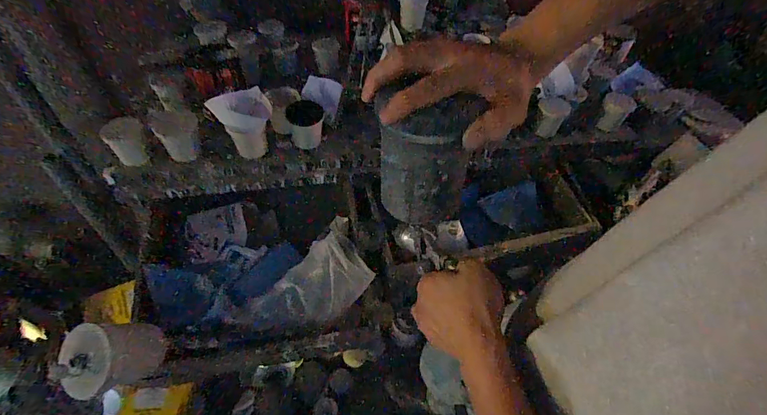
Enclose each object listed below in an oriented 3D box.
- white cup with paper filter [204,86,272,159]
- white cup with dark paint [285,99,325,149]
[{"bbox_3d":[-0.275,-0.166,0.747,0.110,0.111,0.074,-31,59,-28],"label":"white cup with paper filter"},{"bbox_3d":[-0.163,-0.177,0.788,0.074,0.071,0.069,3,49,-3],"label":"white cup with dark paint"}]

